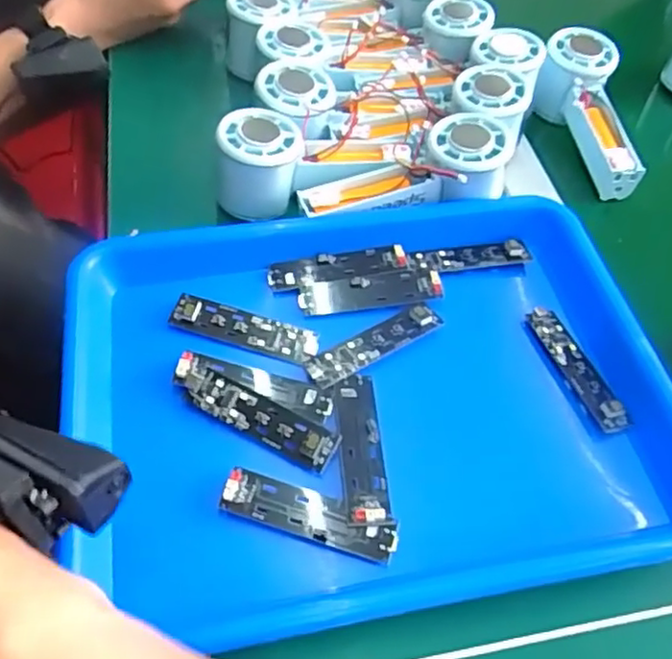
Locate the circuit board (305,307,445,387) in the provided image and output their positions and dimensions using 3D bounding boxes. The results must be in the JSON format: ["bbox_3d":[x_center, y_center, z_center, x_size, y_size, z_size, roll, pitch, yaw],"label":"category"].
[{"bbox_3d":[0.024,0.008,0.406,0.088,0.009,0.024,-24,59,-21],"label":"circuit board"}]

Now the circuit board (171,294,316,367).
[{"bbox_3d":[-0.057,-0.002,0.410,0.092,0.006,0.024,16,54,7],"label":"circuit board"}]

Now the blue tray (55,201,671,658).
[{"bbox_3d":[0.022,0.033,0.382,0.332,0.031,0.247,-6,54,-10],"label":"blue tray"}]

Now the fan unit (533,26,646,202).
[{"bbox_3d":[0.203,-0.172,0.544,0.050,0.061,0.149,-6,71,-10],"label":"fan unit"}]

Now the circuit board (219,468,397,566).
[{"bbox_3d":[-0.013,0.095,0.342,0.090,0.007,0.024,17,54,7],"label":"circuit board"}]

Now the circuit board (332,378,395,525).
[{"bbox_3d":[0.014,0.064,0.365,0.024,0.005,0.090,-3,54,-7],"label":"circuit board"}]

